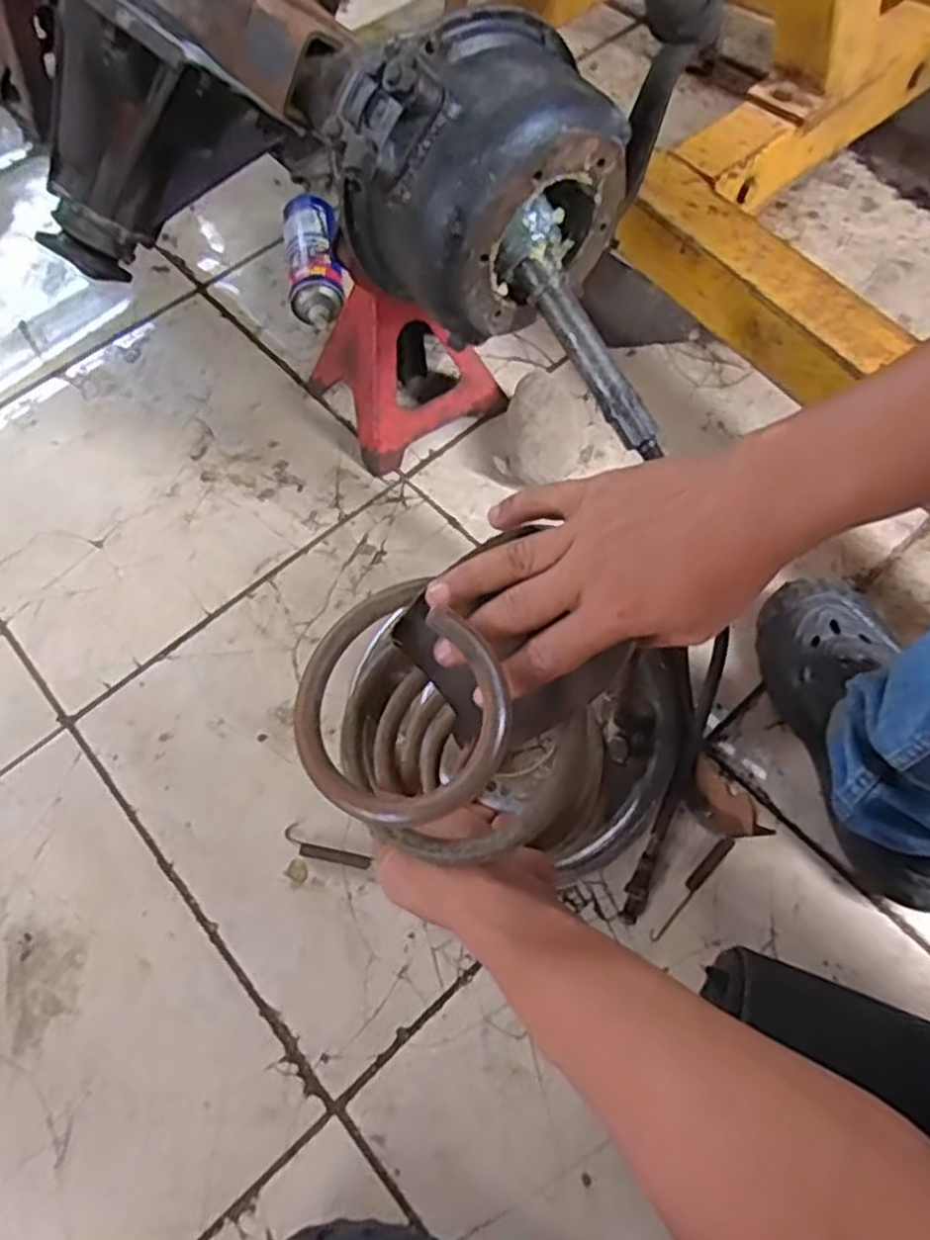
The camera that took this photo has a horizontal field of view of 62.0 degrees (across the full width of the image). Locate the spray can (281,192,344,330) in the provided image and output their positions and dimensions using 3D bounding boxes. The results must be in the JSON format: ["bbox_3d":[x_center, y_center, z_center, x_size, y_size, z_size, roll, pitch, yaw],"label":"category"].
[{"bbox_3d":[-0.183,-0.437,0.941,0.066,0.076,0.189,-9,63,-1],"label":"spray can"}]

